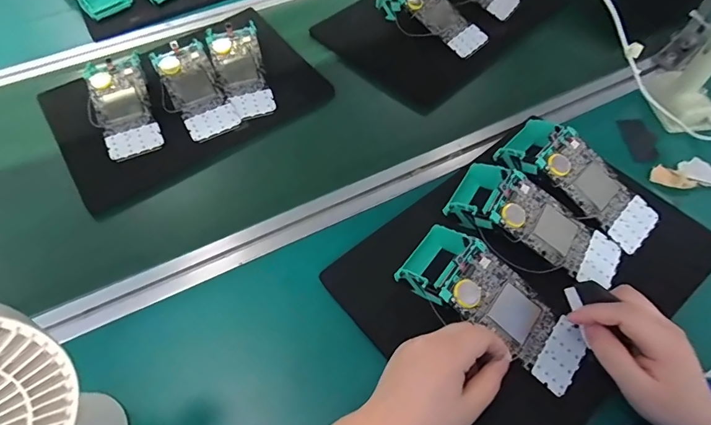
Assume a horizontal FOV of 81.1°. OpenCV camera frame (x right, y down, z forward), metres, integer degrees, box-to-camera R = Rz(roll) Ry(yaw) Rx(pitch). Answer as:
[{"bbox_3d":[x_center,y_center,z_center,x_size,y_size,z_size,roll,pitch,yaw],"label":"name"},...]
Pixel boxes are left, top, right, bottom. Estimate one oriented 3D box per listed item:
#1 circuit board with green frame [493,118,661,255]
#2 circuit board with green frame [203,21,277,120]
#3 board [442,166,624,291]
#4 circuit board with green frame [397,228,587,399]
[{"bbox_3d":[0.246,-0.041,0.451,0.170,0.044,0.075,39,67,23],"label":"circuit board with green frame"},{"bbox_3d":[-0.159,-0.202,0.587,0.067,0.019,0.156,-19,77,-9],"label":"circuit board with green frame"},{"bbox_3d":[0.182,0.014,0.426,0.176,0.056,0.073,30,64,19],"label":"board"},{"bbox_3d":[0.125,0.085,0.384,0.174,0.055,0.076,39,67,17],"label":"circuit board with green frame"}]

